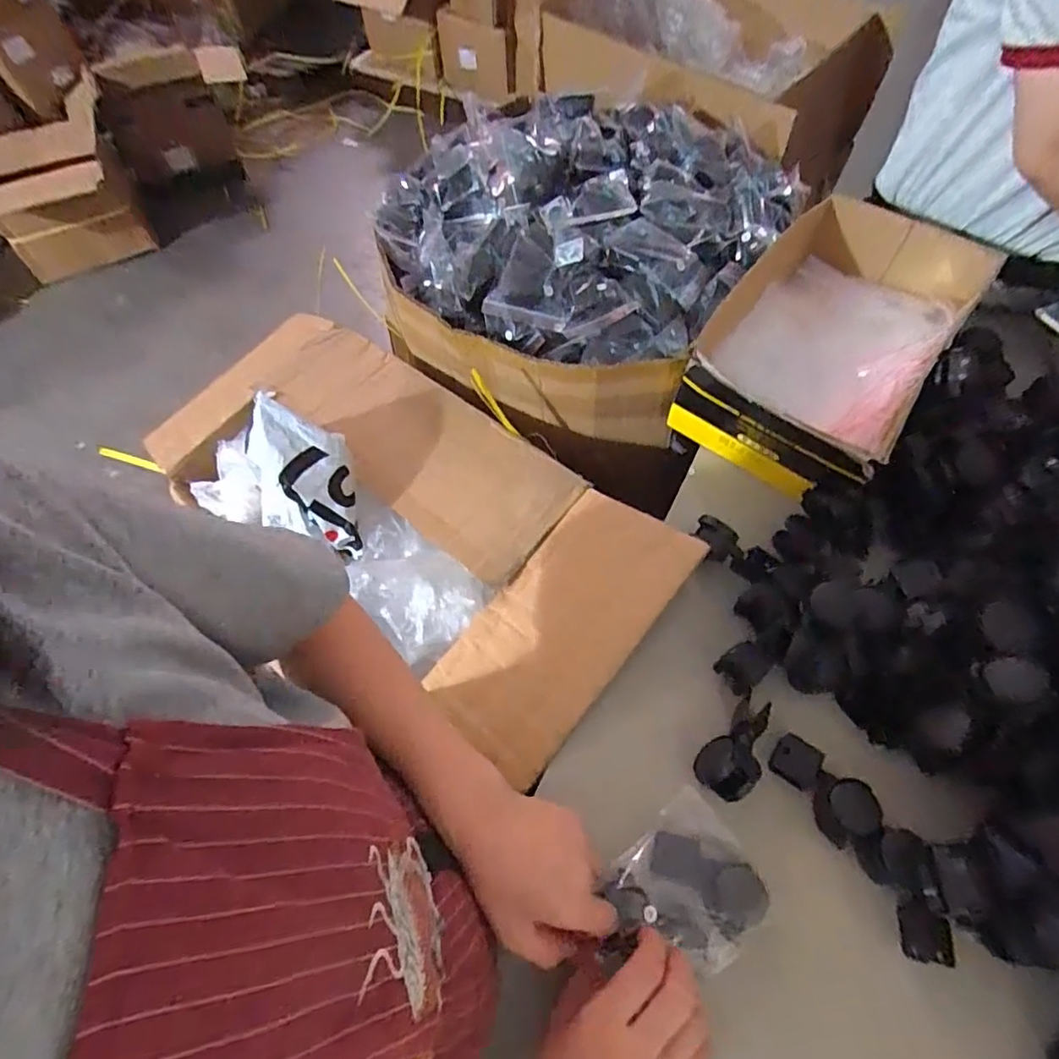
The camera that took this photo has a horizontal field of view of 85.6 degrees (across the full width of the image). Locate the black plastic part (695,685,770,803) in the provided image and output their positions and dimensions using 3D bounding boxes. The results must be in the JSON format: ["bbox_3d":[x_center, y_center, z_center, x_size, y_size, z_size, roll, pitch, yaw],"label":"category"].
[{"bbox_3d":[0.177,0.182,0.478,0.043,0.035,0.089,39,69,20],"label":"black plastic part"}]

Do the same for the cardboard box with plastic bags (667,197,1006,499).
[{"bbox_3d":[0.338,-0.216,0.648,0.215,0.088,0.367,34,67,18],"label":"cardboard box with plastic bags"}]

